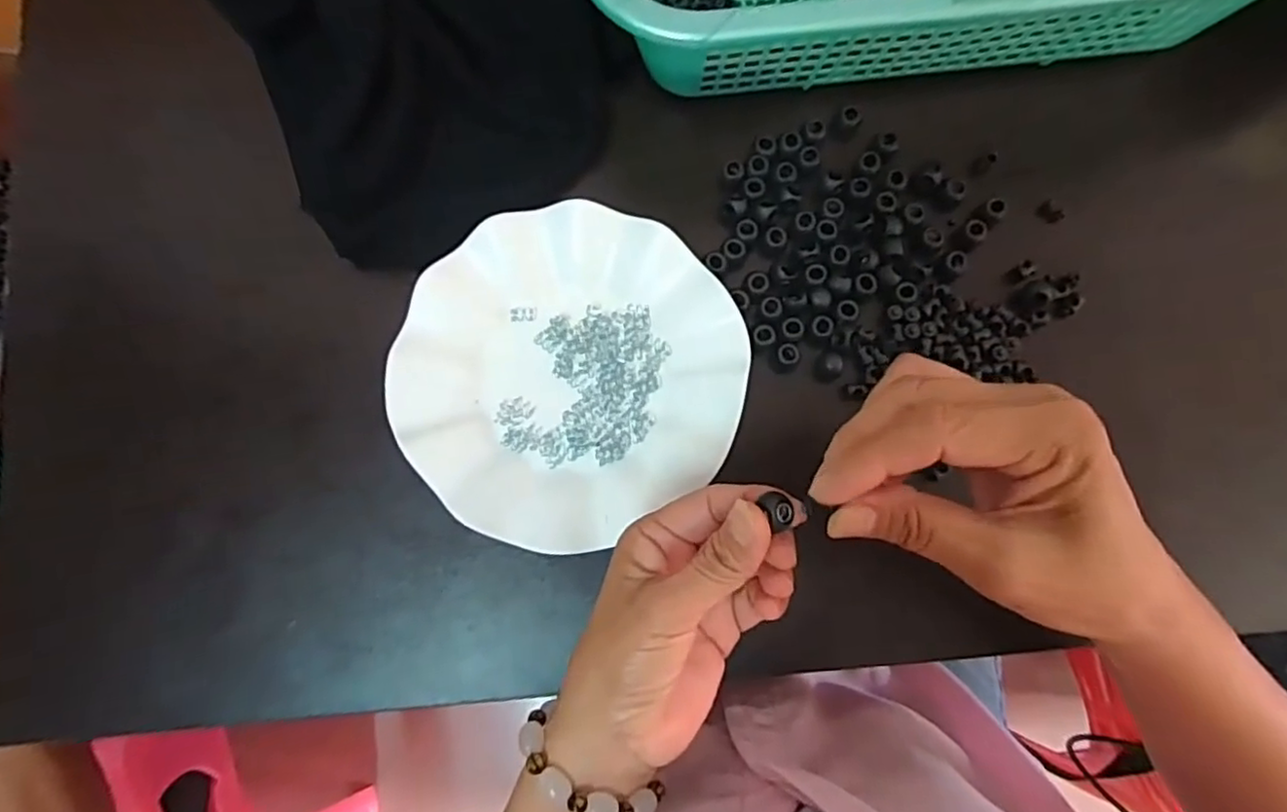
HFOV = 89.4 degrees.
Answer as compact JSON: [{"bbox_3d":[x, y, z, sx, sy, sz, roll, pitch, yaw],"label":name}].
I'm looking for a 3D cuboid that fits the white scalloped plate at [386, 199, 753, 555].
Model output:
[{"bbox_3d":[-0.041,-0.019,0.355,0.180,0.018,0.173,0,85,1],"label":"white scalloped plate"}]

